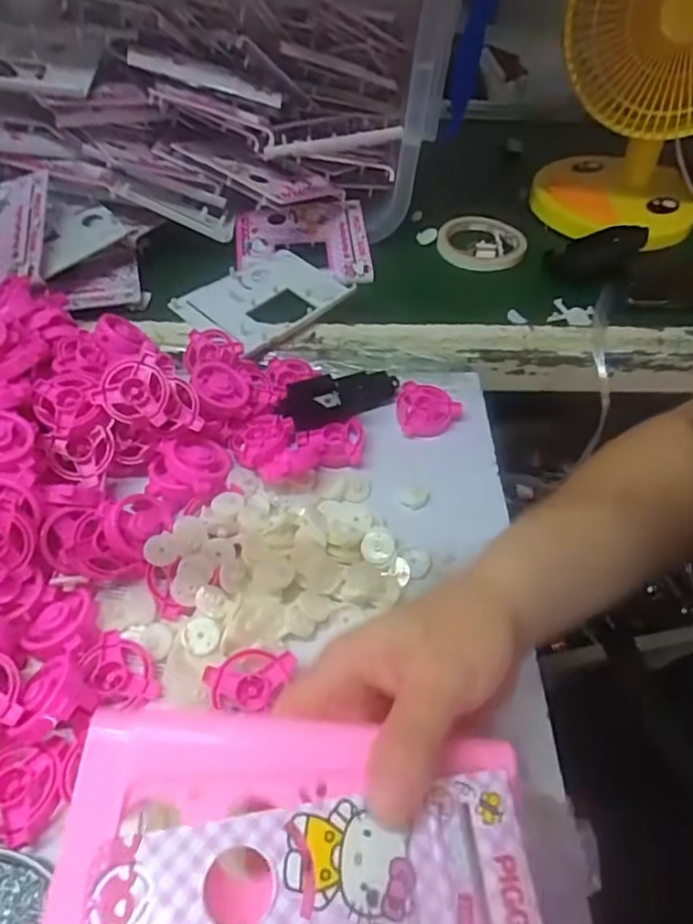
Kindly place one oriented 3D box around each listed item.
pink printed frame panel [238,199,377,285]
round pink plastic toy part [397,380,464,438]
[{"bbox_3d":[-0.047,-0.245,0.645,0.141,0.010,0.125,-2,59,-8],"label":"pink printed frame panel"},{"bbox_3d":[0.071,-0.044,0.502,0.053,0.012,0.050,1,51,-1],"label":"round pink plastic toy part"}]

